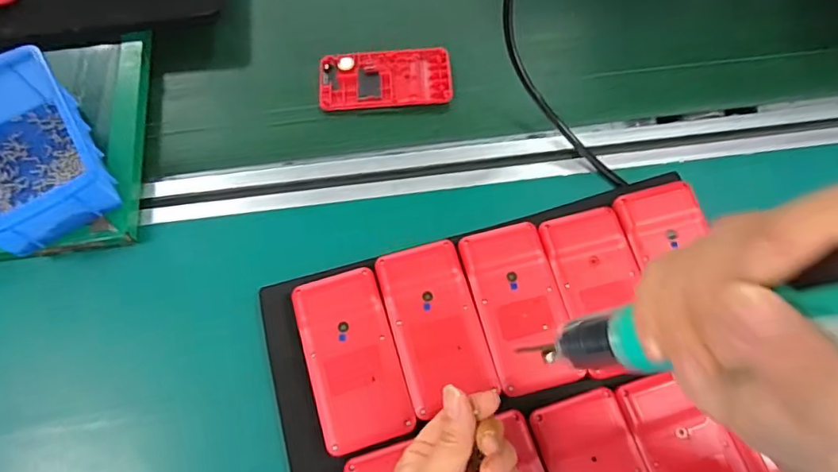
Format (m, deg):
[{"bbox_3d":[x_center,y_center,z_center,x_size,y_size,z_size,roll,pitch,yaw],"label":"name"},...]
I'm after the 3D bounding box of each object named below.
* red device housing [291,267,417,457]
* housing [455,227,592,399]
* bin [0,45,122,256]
[{"bbox_3d":[-0.047,0.084,0.369,0.062,0.010,0.119,-16,67,-6],"label":"red device housing"},{"bbox_3d":[0.074,0.050,0.382,0.061,0.011,0.118,-14,67,-5],"label":"housing"},{"bbox_3d":[-0.304,-0.064,0.405,0.094,0.054,0.142,-33,70,-13],"label":"bin"}]

